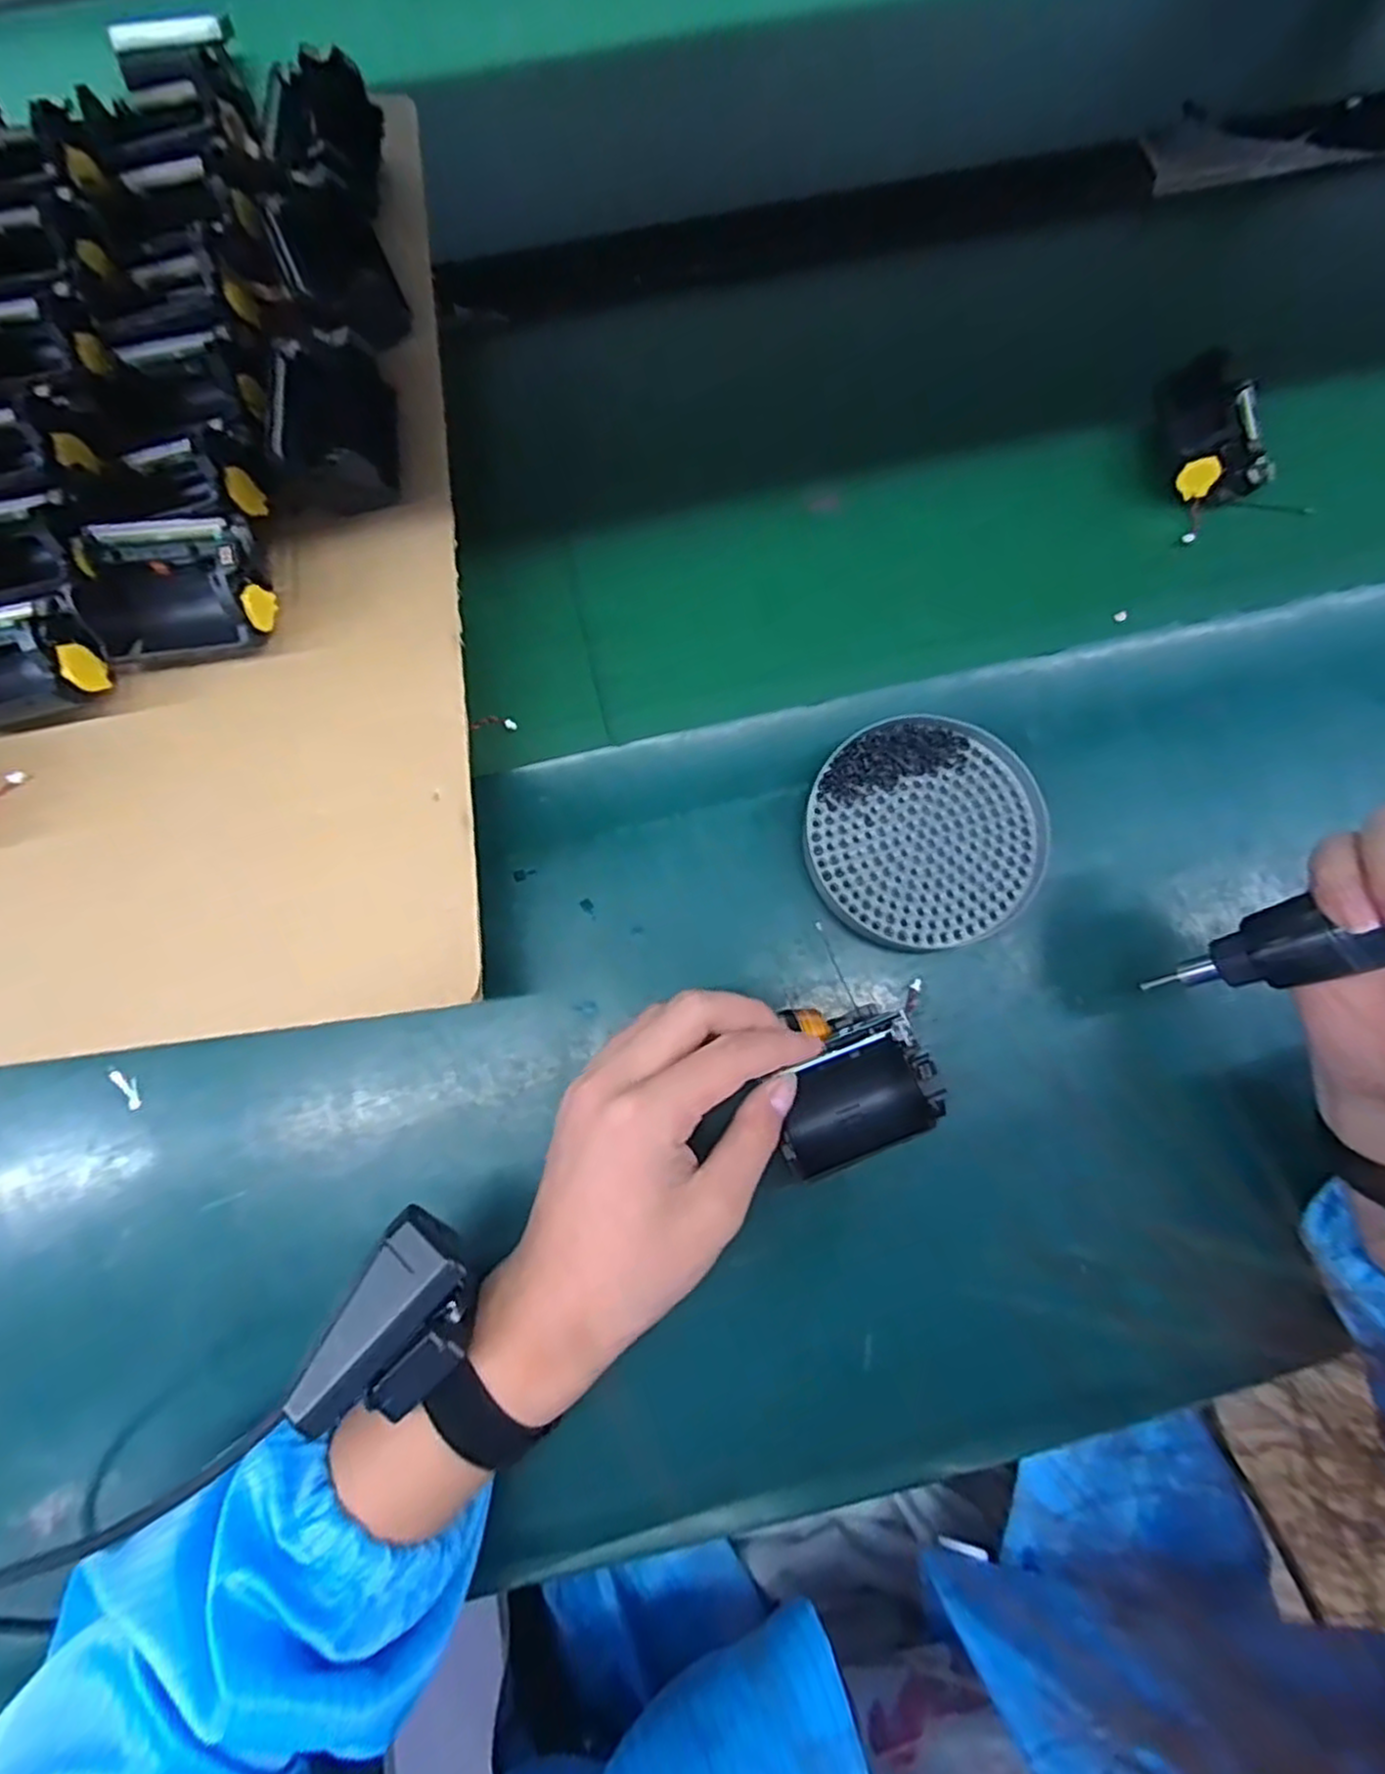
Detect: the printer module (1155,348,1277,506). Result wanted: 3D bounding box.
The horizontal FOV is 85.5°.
[{"bbox_3d":[0.292,-0.256,0.420,0.053,0.031,0.077,-7,79,-3],"label":"printer module"}]

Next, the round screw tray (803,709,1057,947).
[{"bbox_3d":[0.114,-0.027,0.372,0.112,0.020,0.111,0,79,-1],"label":"round screw tray"}]

